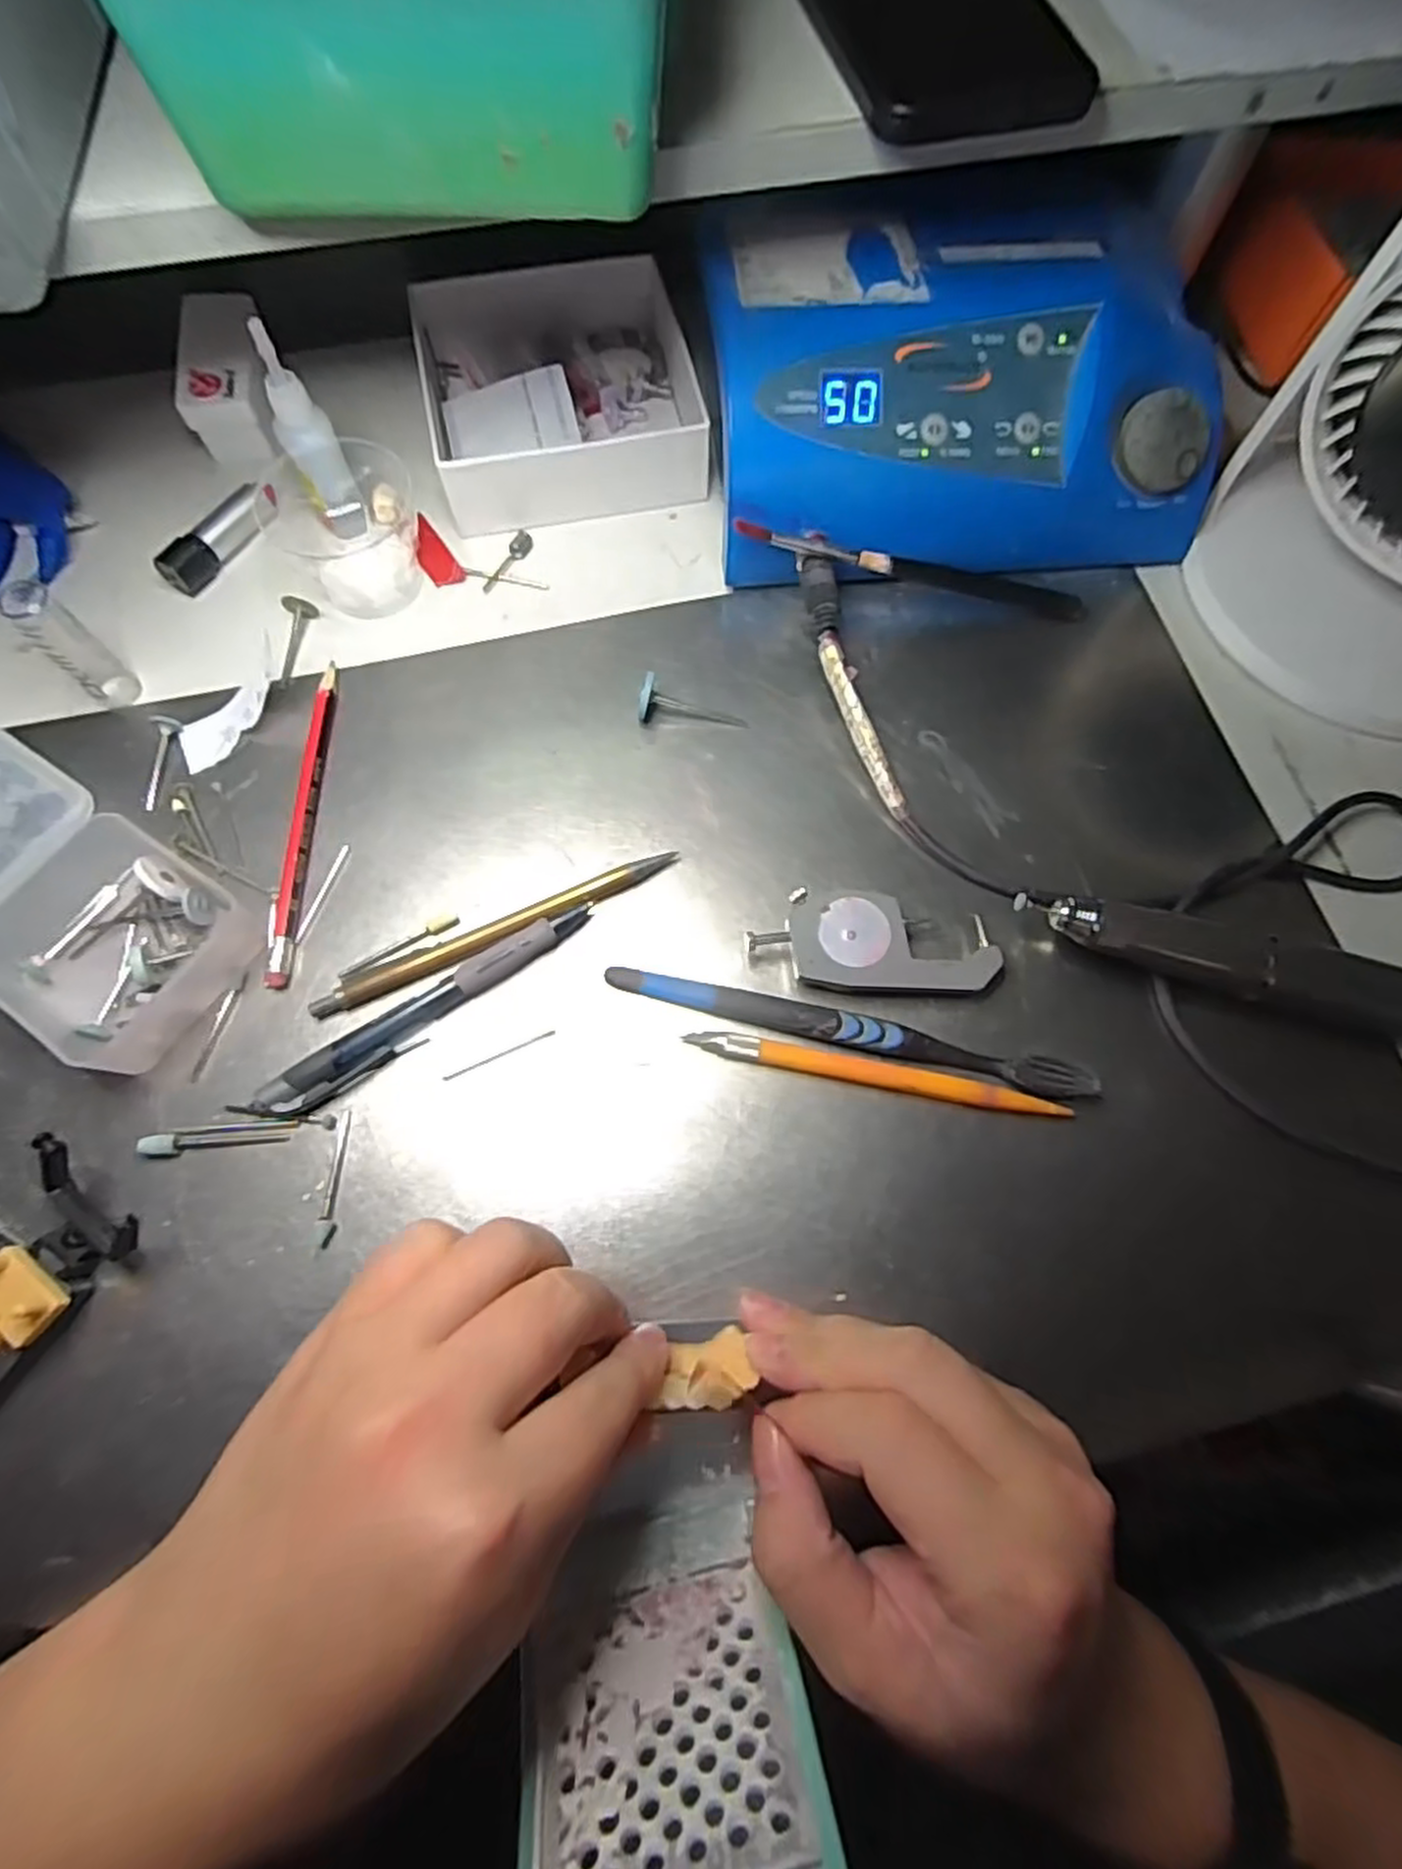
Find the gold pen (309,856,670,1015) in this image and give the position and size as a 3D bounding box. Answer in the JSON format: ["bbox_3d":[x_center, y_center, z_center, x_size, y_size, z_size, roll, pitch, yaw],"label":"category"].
[{"bbox_3d":[-0.077,-0.002,0.303,0.144,0.008,0.012,-24,73,-10],"label":"gold pen"}]

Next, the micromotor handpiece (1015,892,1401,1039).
[{"bbox_3d":[0.203,0.011,0.296,0.166,0.023,0.030,13,70,3],"label":"micromotor handpiece"}]

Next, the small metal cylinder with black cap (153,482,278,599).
[{"bbox_3d":[-0.226,-0.187,0.370,0.014,0.018,0.065,33,72,9],"label":"small metal cylinder with black cap"}]

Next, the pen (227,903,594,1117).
[{"bbox_3d":[-0.101,0.028,0.291,0.134,0.011,0.016,-32,74,-12],"label":"pen"}]

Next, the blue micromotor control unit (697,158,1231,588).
[{"bbox_3d":[0.115,-0.251,0.361,0.224,0.081,0.172,-2,70,-3],"label":"blue micromotor control unit"}]

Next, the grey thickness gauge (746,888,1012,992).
[{"bbox_3d":[0.066,0.004,0.300,0.094,0.014,0.034,8,70,1],"label":"grey thickness gauge"}]

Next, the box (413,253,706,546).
[{"bbox_3d":[-0.067,-0.268,0.389,0.134,0.035,0.129,-11,71,-6],"label":"box"}]

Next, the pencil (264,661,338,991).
[{"bbox_3d":[-0.163,-0.049,0.320,0.008,0.007,0.146,-1,70,-2],"label":"pencil"}]

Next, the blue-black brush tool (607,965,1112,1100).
[{"bbox_3d":[0.054,0.035,0.290,0.177,0.011,0.013,14,70,3],"label":"blue-black brush tool"}]

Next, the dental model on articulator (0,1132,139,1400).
[{"bbox_3d":[-0.221,0.118,0.244,0.037,0.029,0.098,37,73,11],"label":"dental model on articulator"}]

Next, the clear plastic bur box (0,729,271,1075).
[{"bbox_3d":[-0.247,-0.018,0.292,0.153,0.030,0.076,32,72,9],"label":"clear plastic bur box"}]

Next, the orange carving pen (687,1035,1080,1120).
[{"bbox_3d":[0.064,0.051,0.287,0.137,0.005,0.009,11,70,2],"label":"orange carving pen"}]

